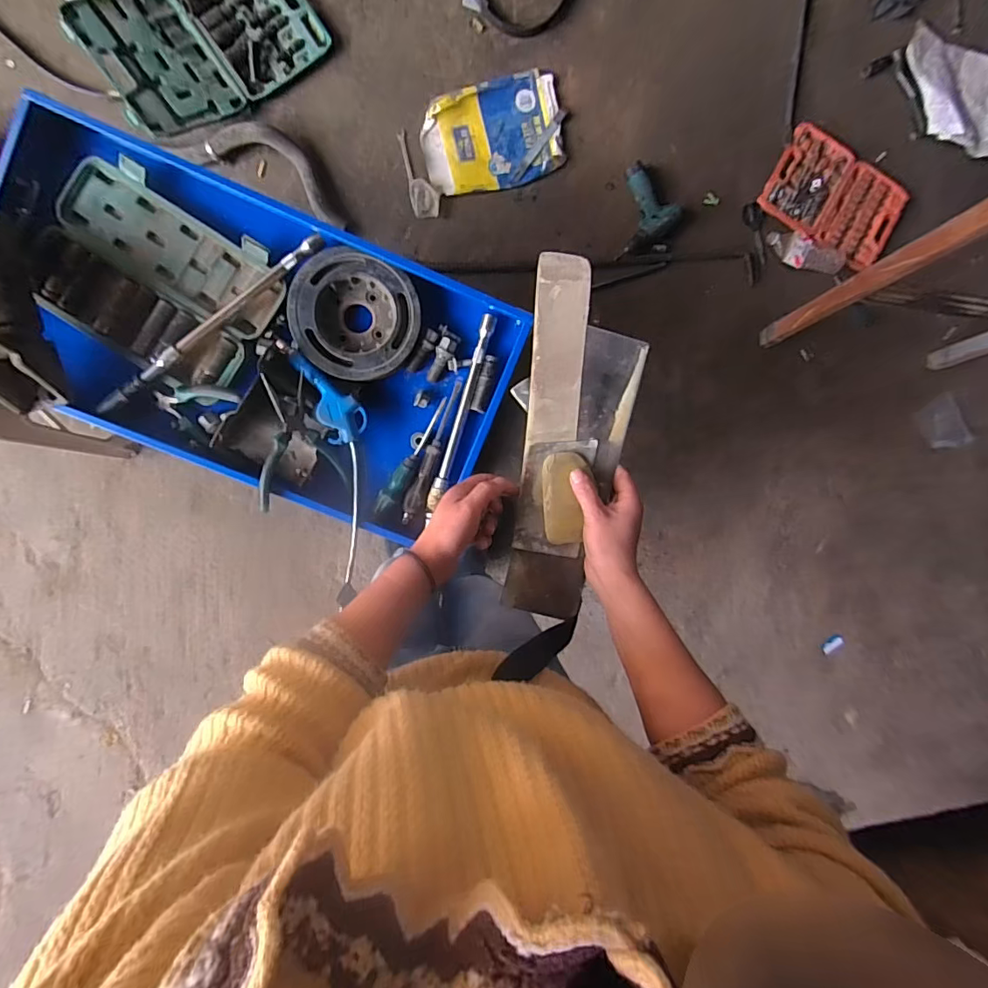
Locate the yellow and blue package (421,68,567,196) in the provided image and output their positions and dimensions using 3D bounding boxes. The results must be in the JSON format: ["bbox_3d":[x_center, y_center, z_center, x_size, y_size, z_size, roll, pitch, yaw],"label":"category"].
[{"bbox_3d":[-0.005,-0.919,1.279,0.355,0.043,0.244,-12,98,-3],"label":"yellow and blue package"}]

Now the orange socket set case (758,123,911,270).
[{"bbox_3d":[0.831,-0.725,1.216,0.333,0.032,0.216,39,102,4],"label":"orange socket set case"}]

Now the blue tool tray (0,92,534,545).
[{"bbox_3d":[-0.314,-0.200,0.672,0.659,0.086,0.363,23,91,-8],"label":"blue tool tray"}]

